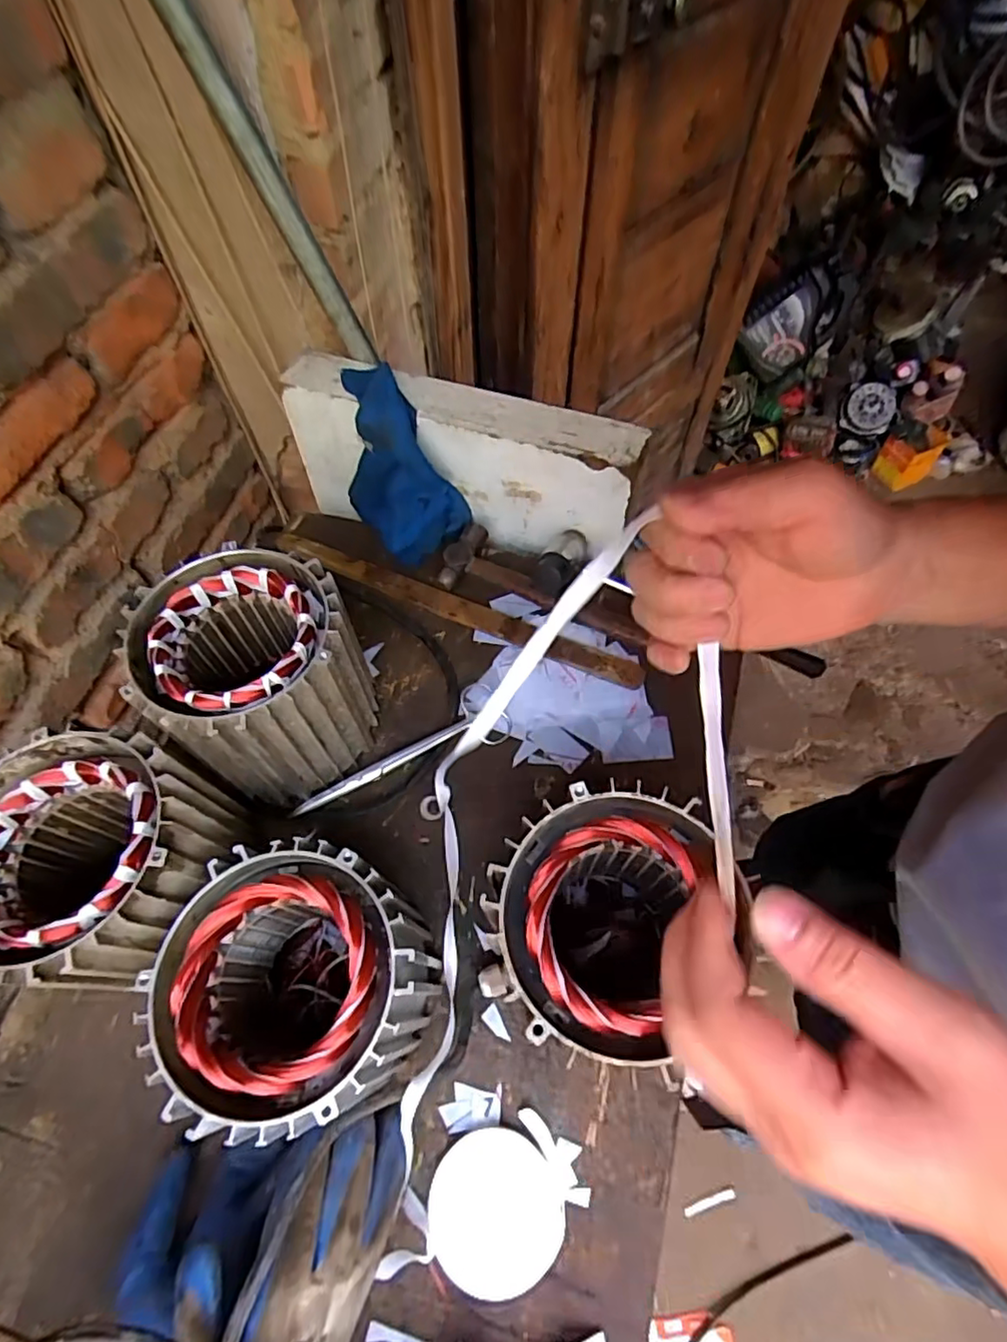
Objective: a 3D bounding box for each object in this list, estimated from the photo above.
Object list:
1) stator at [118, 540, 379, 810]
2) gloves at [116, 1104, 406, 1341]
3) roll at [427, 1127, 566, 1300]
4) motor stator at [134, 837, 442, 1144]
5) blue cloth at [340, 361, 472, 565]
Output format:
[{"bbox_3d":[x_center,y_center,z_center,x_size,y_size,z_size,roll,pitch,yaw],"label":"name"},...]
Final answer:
[{"bbox_3d":[-0.178,0.007,0.474,0.134,0.148,0.130,-28,65,-14],"label":"stator"},{"bbox_3d":[-0.142,0.313,0.340,0.139,0.112,0.152,19,63,11],"label":"gloves"},{"bbox_3d":[-0.004,0.333,0.387,0.080,0.013,0.078,0,61,1],"label":"roll"},{"bbox_3d":[-0.122,0.194,0.391,0.138,0.127,0.137,0,61,1],"label":"motor stator"},{"bbox_3d":[-0.106,-0.203,0.607,0.087,0.125,0.138,-33,66,-16],"label":"blue cloth"}]

